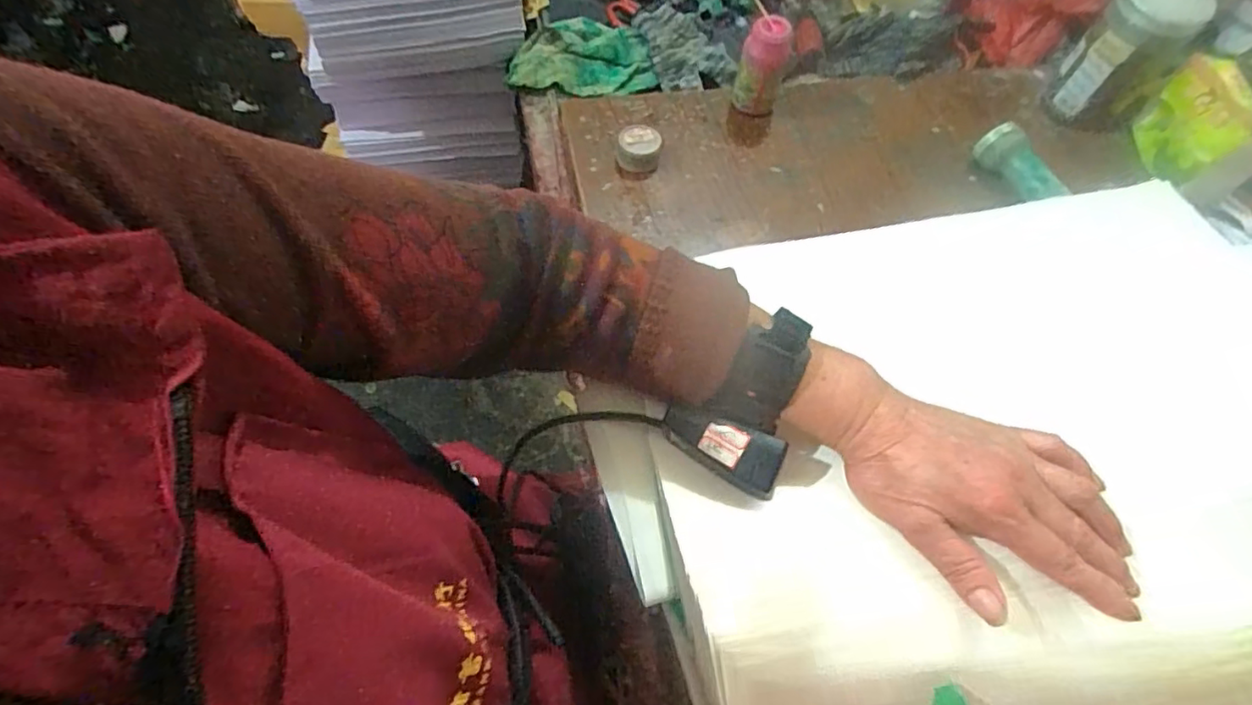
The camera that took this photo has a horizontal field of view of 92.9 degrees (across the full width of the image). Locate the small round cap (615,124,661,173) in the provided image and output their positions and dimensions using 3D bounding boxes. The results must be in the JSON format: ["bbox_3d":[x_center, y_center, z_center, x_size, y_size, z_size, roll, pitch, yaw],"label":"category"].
[{"bbox_3d":[0.012,-0.203,0.597,0.043,0.028,0.042,1,61,-2],"label":"small round cap"}]

